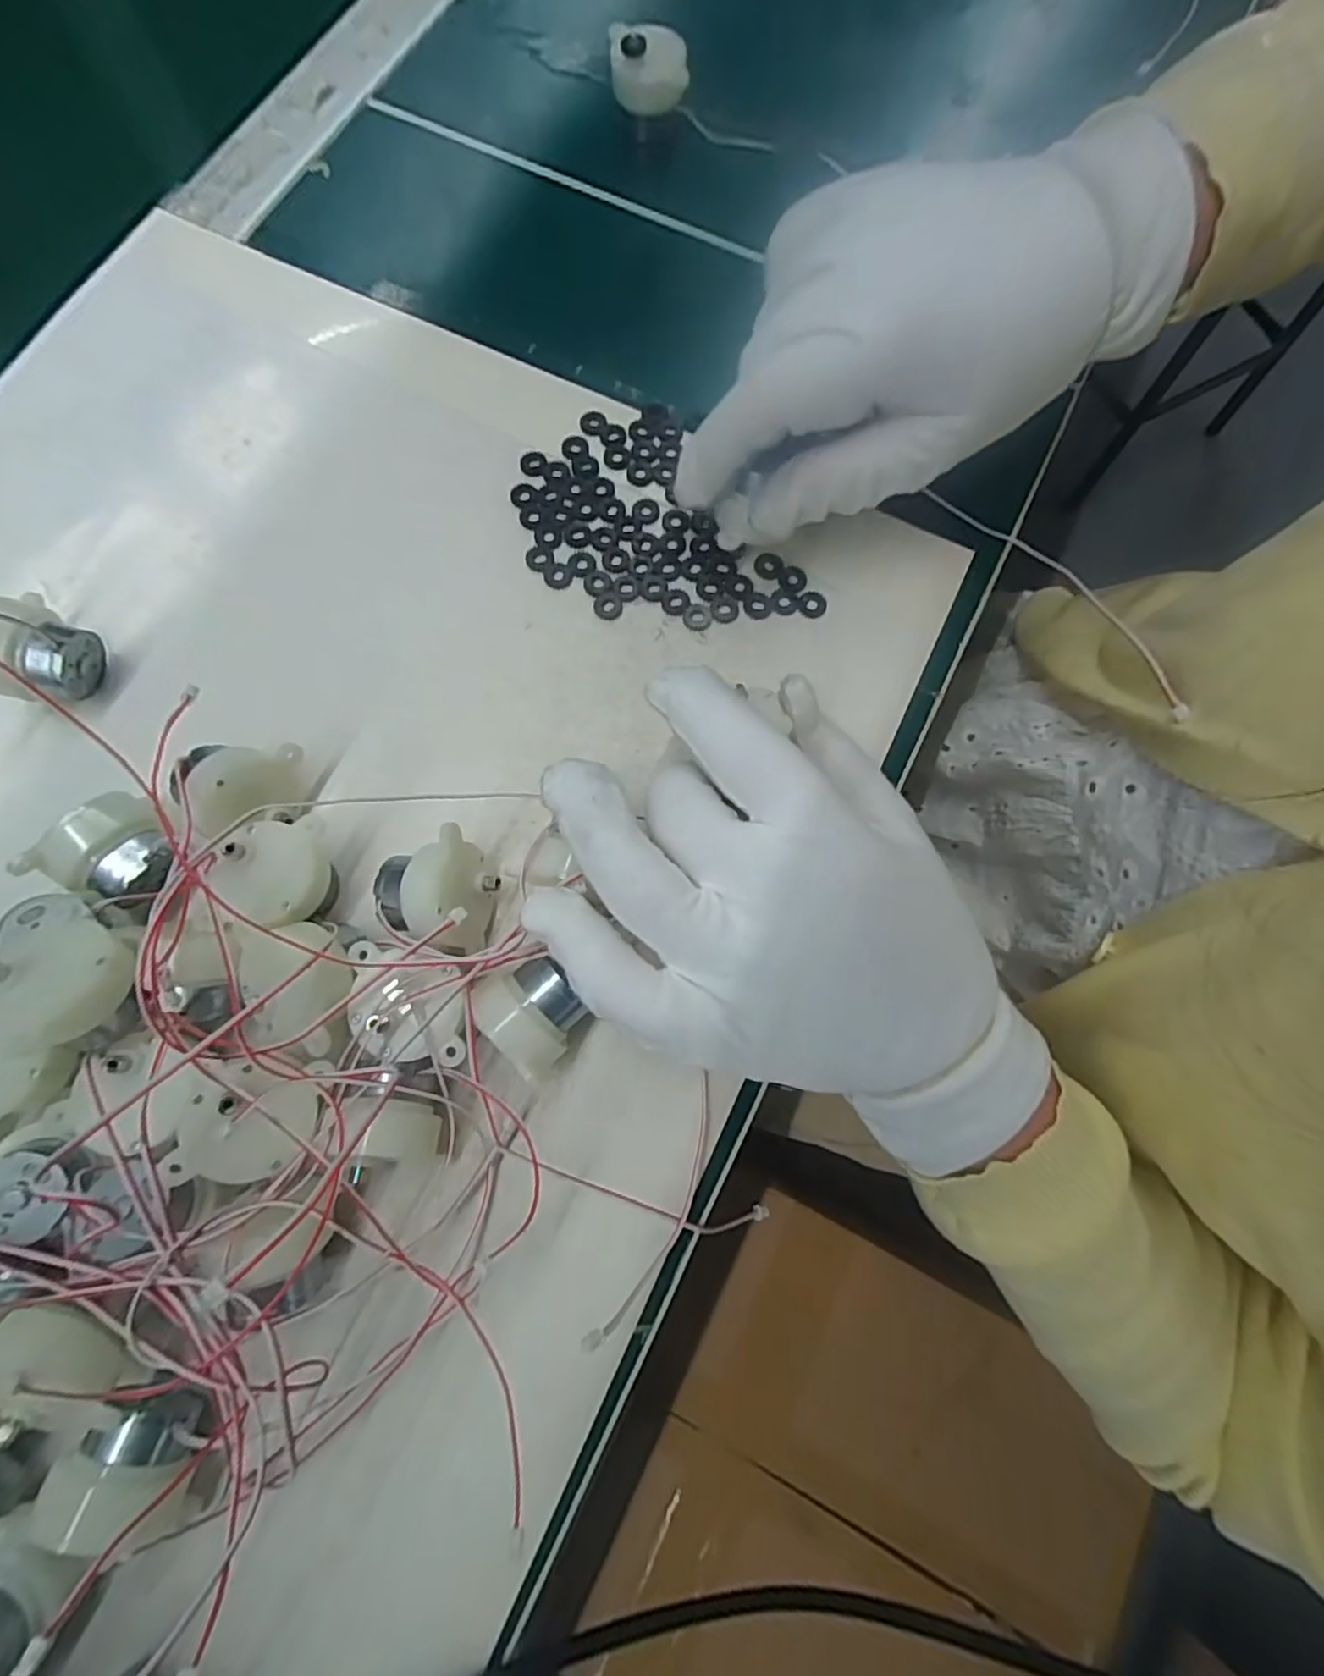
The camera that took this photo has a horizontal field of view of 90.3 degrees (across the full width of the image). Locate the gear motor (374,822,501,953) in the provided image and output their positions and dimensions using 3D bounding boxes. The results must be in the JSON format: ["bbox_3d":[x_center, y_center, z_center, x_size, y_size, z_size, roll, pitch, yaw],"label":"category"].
[{"bbox_3d":[-0.070,0.017,0.208,0.034,0.033,0.035,2,77,-1],"label":"gear motor"}]

